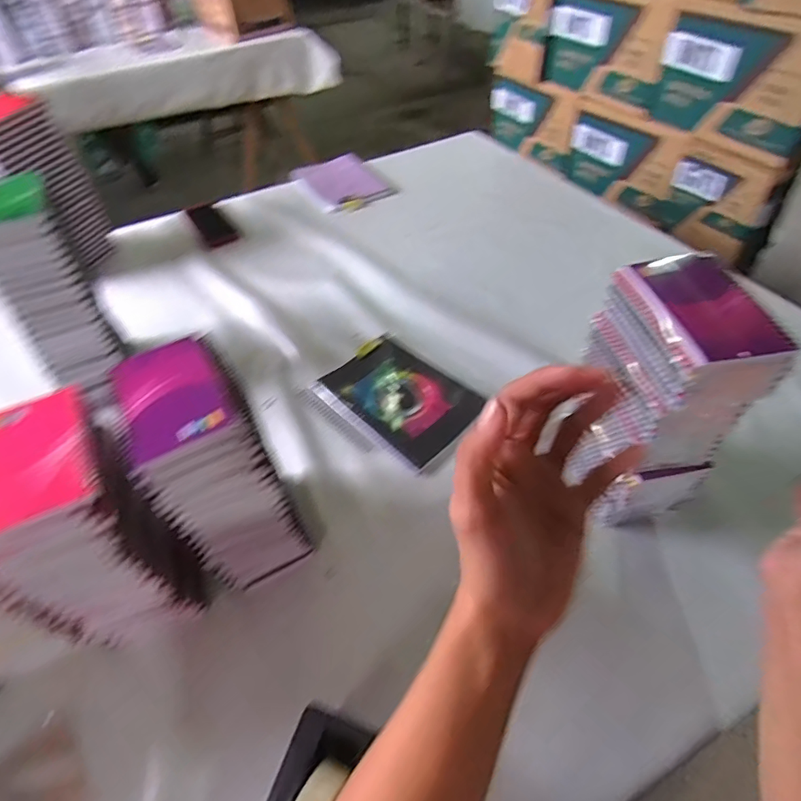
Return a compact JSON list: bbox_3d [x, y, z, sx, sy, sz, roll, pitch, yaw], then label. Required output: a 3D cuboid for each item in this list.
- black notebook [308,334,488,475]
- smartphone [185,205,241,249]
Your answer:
[{"bbox_3d":[0.000,-0.008,0.733,0.211,0.031,0.153,36,62,26],"label":"black notebook"},{"bbox_3d":[-0.389,-0.366,1.067,0.059,0.013,0.177,-27,53,-19],"label":"smartphone"}]

